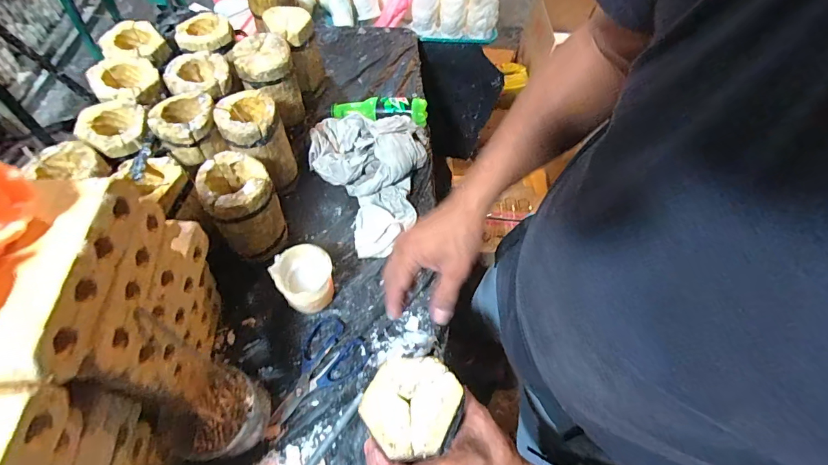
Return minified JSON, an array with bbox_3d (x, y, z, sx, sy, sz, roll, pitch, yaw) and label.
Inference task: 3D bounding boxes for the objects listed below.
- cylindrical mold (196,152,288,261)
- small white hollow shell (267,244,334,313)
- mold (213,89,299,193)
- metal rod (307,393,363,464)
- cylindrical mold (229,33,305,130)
[{"bbox_3d":[-0.243,-0.030,0.567,0.084,0.165,0.090,2,60,-3],"label":"cylindrical mold"},{"bbox_3d":[-0.153,0.071,0.555,0.075,0.098,0.068,-22,64,-16],"label":"small white hollow shell"},{"bbox_3d":[-0.247,-0.140,0.620,0.088,0.138,0.094,-30,66,-19],"label":"mold"},{"bbox_3d":[-0.113,0.272,0.489,0.012,0.011,0.148,34,63,15],"label":"metal rod"},{"bbox_3d":[-0.252,-0.261,0.682,0.080,0.135,0.087,2,60,-3],"label":"cylindrical mold"}]

